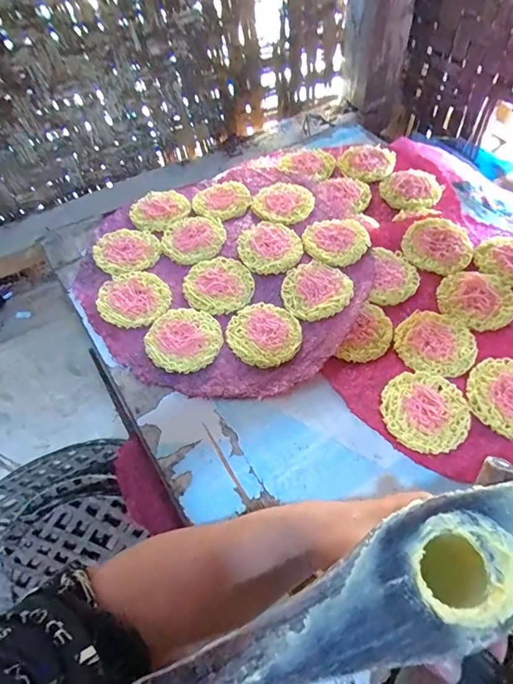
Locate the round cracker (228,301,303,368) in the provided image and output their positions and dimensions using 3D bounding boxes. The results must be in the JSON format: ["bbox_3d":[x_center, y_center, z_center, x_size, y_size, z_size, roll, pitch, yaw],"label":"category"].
[{"bbox_3d":[0.008,-0.012,0.477,0.074,0.004,0.079,0,56,1],"label":"round cracker"}]

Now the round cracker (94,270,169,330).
[{"bbox_3d":[-0.140,-0.051,0.510,0.080,0.008,0.078,0,56,1],"label":"round cracker"}]

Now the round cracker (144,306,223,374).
[{"bbox_3d":[-0.077,-0.003,0.474,0.077,0.010,0.076,0,56,1],"label":"round cracker"}]

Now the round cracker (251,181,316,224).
[{"bbox_3d":[0.035,-0.185,0.591,0.078,0.013,0.073,0,56,1],"label":"round cracker"}]

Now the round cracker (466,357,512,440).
[{"bbox_3d":[0.243,0.051,0.425,0.078,0.006,0.079,0,56,1],"label":"round cracker"}]

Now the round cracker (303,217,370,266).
[{"bbox_3d":[0.096,-0.125,0.546,0.077,0.008,0.080,0,56,1],"label":"round cracker"}]

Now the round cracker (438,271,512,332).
[{"bbox_3d":[0.245,-0.049,0.494,0.078,0.006,0.077,0,56,1],"label":"round cracker"}]

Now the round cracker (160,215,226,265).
[{"bbox_3d":[-0.080,-0.131,0.560,0.078,0.008,0.080,-1,56,0],"label":"round cracker"}]

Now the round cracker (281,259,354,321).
[{"bbox_3d":[0.067,-0.060,0.504,0.075,0.011,0.077,0,56,1],"label":"round cracker"}]

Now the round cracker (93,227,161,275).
[{"bbox_3d":[-0.162,-0.117,0.556,0.076,0.007,0.076,0,56,1],"label":"round cracker"}]

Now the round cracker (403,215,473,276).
[{"bbox_3d":[0.222,-0.122,0.542,0.077,0.013,0.085,24,59,17],"label":"round cracker"}]

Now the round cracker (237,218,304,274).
[{"bbox_3d":[0.015,-0.118,0.545,0.073,0.010,0.085,-15,57,-9],"label":"round cracker"}]

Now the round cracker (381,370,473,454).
[{"bbox_3d":[0.159,0.064,0.421,0.077,0.010,0.081,0,56,1],"label":"round cracker"}]

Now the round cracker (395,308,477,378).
[{"bbox_3d":[0.186,-0.002,0.465,0.076,0.007,0.078,9,56,7],"label":"round cracker"}]

